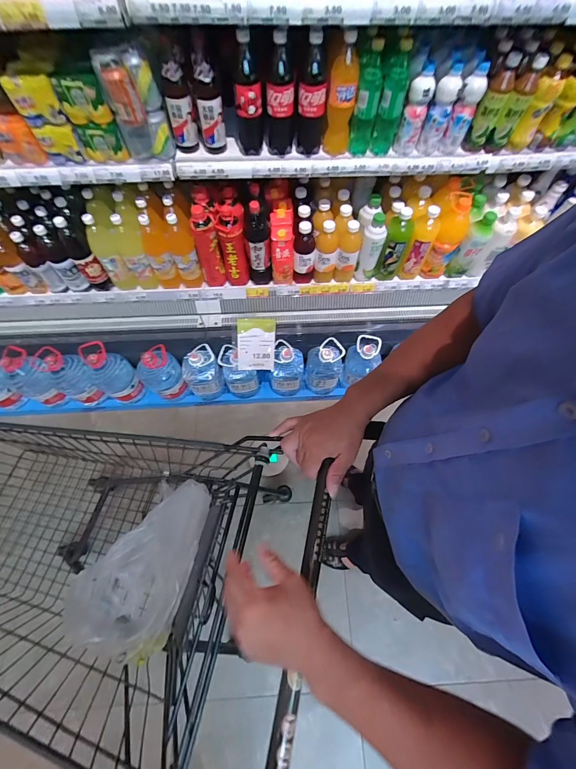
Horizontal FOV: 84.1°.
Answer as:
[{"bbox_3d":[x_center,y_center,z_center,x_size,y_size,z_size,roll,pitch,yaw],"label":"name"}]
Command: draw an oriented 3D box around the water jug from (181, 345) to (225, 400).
[{"bbox_3d":[-0.361,-0.046,1.362,0.152,0.264,0.145,0,66,0],"label":"water jug"}]

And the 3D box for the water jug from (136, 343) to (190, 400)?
[{"bbox_3d":[-0.527,-0.046,1.328,0.146,0.301,0.159,0,66,0],"label":"water jug"}]

